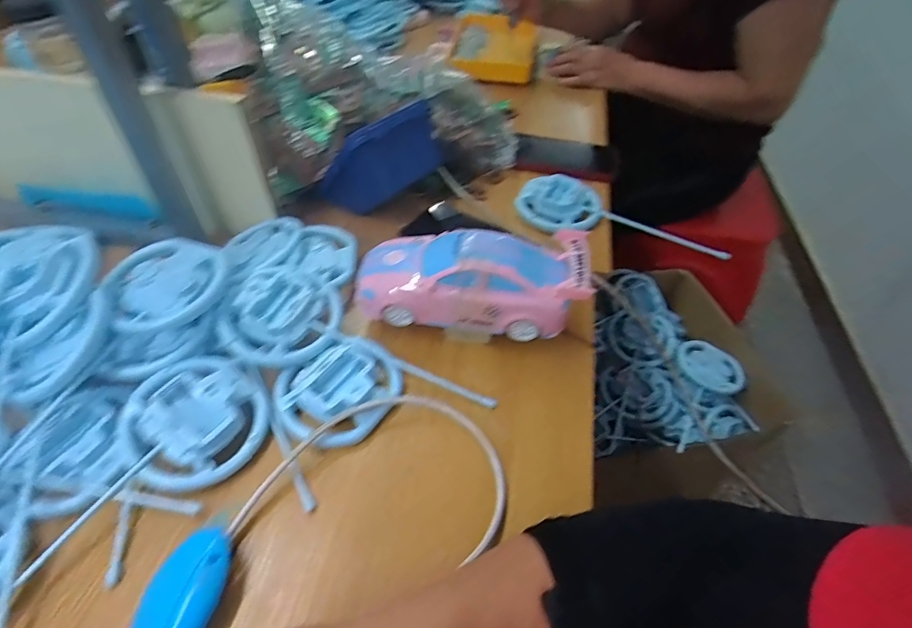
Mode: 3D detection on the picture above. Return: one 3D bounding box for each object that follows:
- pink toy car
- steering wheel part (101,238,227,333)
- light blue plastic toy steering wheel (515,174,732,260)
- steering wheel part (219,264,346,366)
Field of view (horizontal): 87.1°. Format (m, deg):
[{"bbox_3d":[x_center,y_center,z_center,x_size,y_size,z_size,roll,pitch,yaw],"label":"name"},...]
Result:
[{"bbox_3d":[0.014,-0.031,0.438,0.201,0.079,0.086,5,49,3],"label":"pink toy car"},{"bbox_3d":[-0.254,-0.030,0.422,0.094,0.020,0.084,-33,71,-26],"label":"steering wheel part"},{"bbox_3d":[0.192,-0.120,0.575,0.240,0.025,0.095,17,50,13],"label":"light blue plastic toy steering wheel"},{"bbox_3d":[-0.158,-0.004,0.432,0.103,0.031,0.095,-14,50,-13],"label":"steering wheel part"}]

